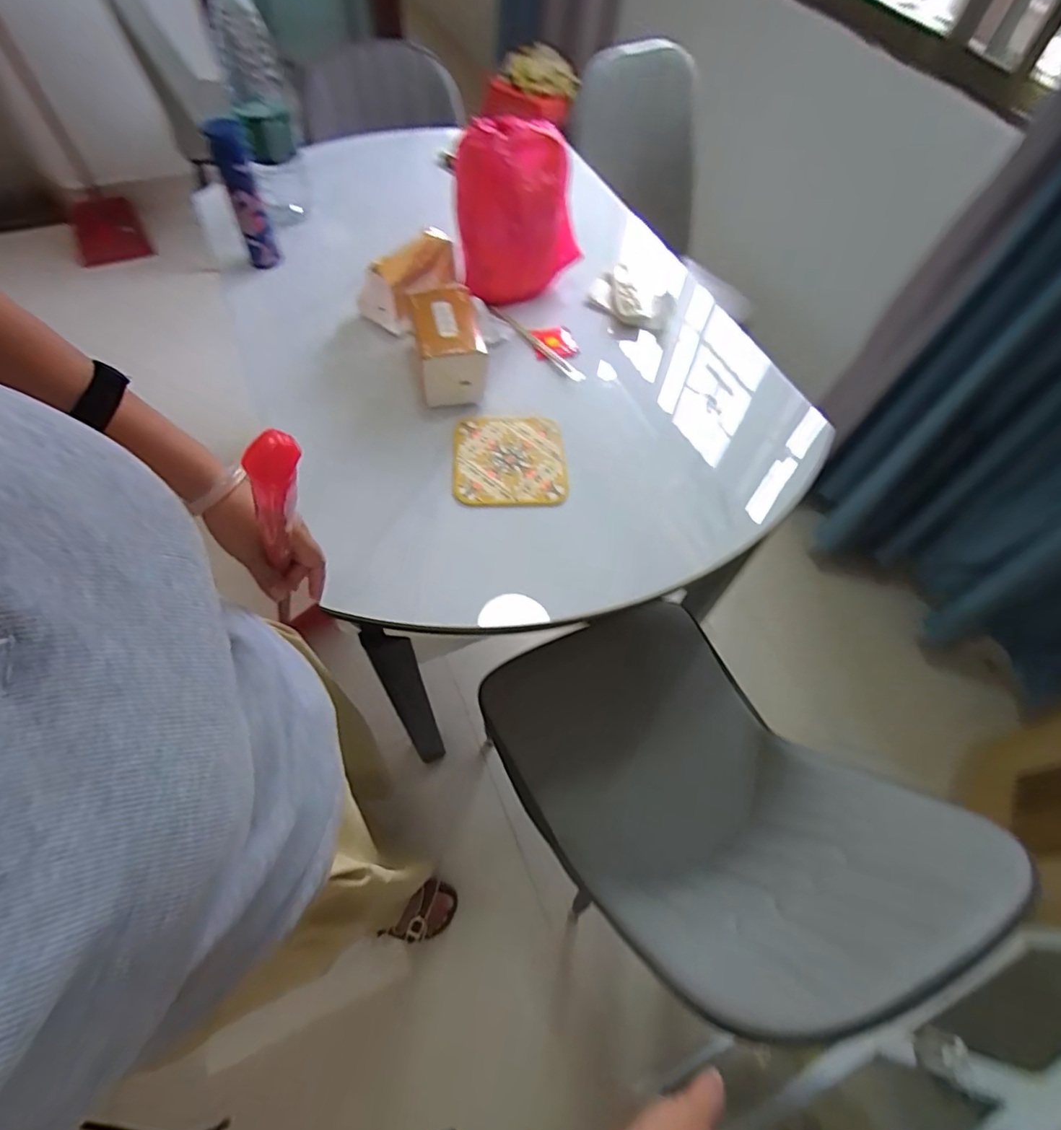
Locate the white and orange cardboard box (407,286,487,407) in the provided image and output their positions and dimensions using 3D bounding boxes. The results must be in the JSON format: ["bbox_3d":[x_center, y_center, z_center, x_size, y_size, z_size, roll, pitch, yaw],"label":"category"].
[{"bbox_3d":[-0.117,-0.308,0.813,0.092,0.090,0.135,-10,61,-10],"label":"white and orange cardboard box"}]

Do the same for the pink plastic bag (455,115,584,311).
[{"bbox_3d":[-0.013,-0.508,0.852,0.186,0.229,0.112,2,60,-3],"label":"pink plastic bag"}]

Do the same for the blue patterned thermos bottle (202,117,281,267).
[{"bbox_3d":[-0.431,-0.558,0.875,0.057,0.203,0.062,-15,62,-13],"label":"blue patterned thermos bottle"}]

